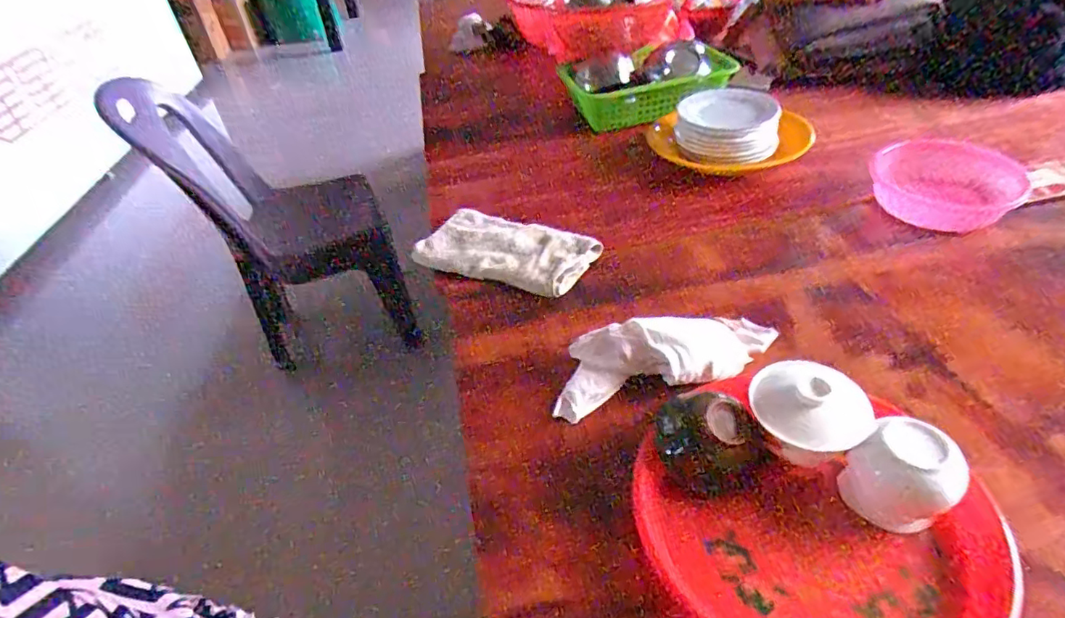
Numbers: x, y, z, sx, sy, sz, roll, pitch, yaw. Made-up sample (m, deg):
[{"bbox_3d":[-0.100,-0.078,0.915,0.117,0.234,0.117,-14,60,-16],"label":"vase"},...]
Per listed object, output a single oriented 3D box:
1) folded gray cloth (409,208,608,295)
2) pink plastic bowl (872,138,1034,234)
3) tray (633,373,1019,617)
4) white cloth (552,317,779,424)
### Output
[{"bbox_3d":[-0.039,-0.078,0.754,0.233,0.026,0.132,20,47,28],"label":"folded gray cloth"},{"bbox_3d":[0.551,-0.172,0.744,0.162,0.043,0.166,-4,41,4],"label":"pink plastic bowl"},{"bbox_3d":[0.218,0.166,0.423,0.235,0.023,0.226,-4,41,4],"label":"tray"},{"bbox_3d":[0.130,0.043,0.557,0.231,0.053,0.079,-13,41,-6],"label":"white cloth"}]

